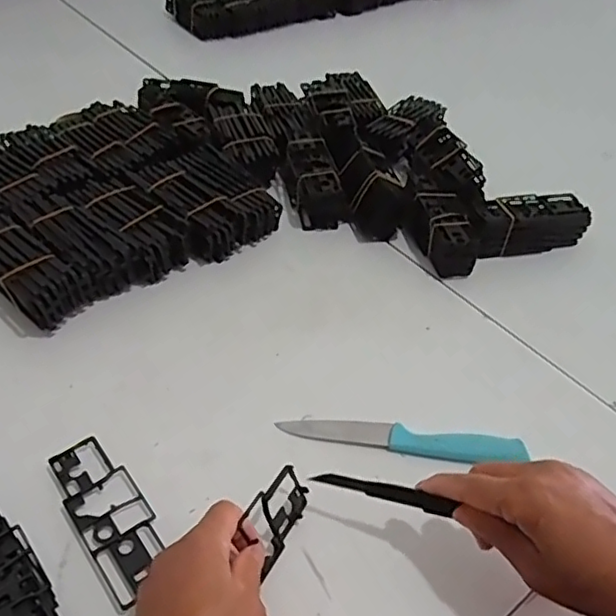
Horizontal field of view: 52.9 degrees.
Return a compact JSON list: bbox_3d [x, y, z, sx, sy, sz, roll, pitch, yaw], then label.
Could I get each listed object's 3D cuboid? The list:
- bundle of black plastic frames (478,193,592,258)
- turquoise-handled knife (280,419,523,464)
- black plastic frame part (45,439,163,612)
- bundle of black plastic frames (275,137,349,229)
[{"bbox_3d":[0.222,-0.089,0.644,0.128,0.045,0.052,-10,46,-16],"label":"bundle of black plastic frames"},{"bbox_3d":[0.070,0.098,0.464,0.178,0.016,0.023,9,44,4],"label":"turquoise-handled knife"},{"bbox_3d":[-0.129,0.134,0.406,0.044,0.006,0.121,-27,52,-29],"label":"black plastic frame part"},{"bbox_3d":[0.004,-0.131,0.668,0.054,0.056,0.098,-10,46,-15],"label":"bundle of black plastic frames"}]

